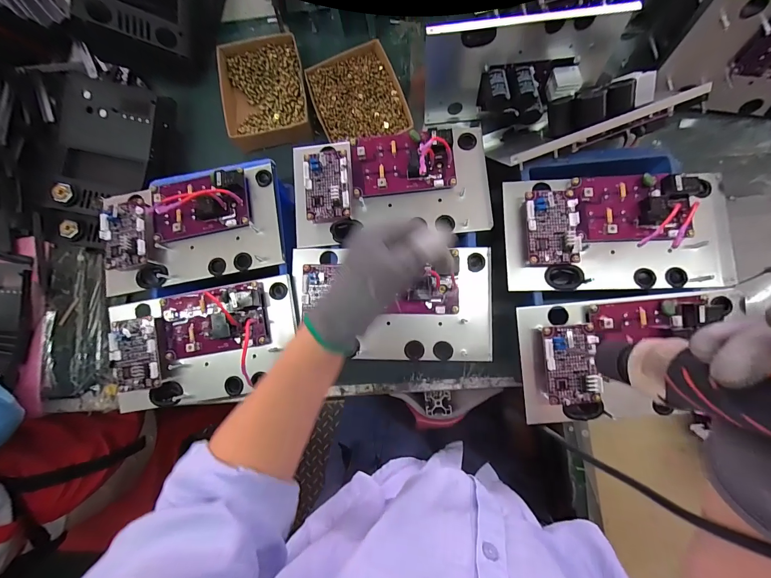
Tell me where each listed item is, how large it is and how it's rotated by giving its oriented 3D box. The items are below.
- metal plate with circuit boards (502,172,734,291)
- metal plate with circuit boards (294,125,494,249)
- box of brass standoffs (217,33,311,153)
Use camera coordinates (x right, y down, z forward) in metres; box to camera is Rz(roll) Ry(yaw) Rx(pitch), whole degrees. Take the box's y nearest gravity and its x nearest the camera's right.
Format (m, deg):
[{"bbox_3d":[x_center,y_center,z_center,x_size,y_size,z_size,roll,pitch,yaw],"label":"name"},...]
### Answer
[{"bbox_3d":[0.283,-0.073,0.402,0.259,0.057,0.140,-1,83,5],"label":"metal plate with circuit boards"},{"bbox_3d":[0.004,-0.142,0.451,0.258,0.043,0.142,-5,83,5],"label":"metal plate with circuit boards"},{"bbox_3d":[-0.209,-0.338,0.581,0.144,0.044,0.178,-11,82,4],"label":"box of brass standoffs"}]

